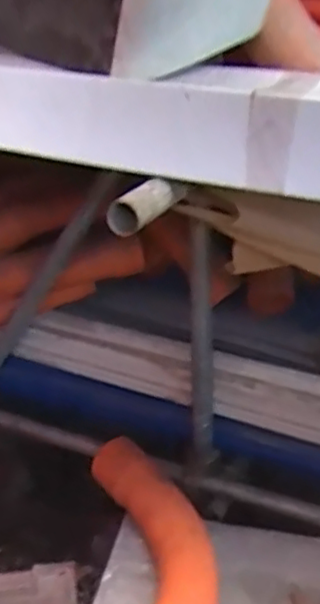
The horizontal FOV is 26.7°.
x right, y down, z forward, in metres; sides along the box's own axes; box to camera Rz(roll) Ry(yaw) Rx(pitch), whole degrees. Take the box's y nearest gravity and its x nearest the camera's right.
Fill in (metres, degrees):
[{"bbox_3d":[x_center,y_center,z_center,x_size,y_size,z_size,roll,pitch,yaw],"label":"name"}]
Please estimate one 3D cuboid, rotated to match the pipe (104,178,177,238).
[{"bbox_3d":[-0.024,-0.134,0.937,0.049,0.055,0.114,15,30,26],"label":"pipe"}]

